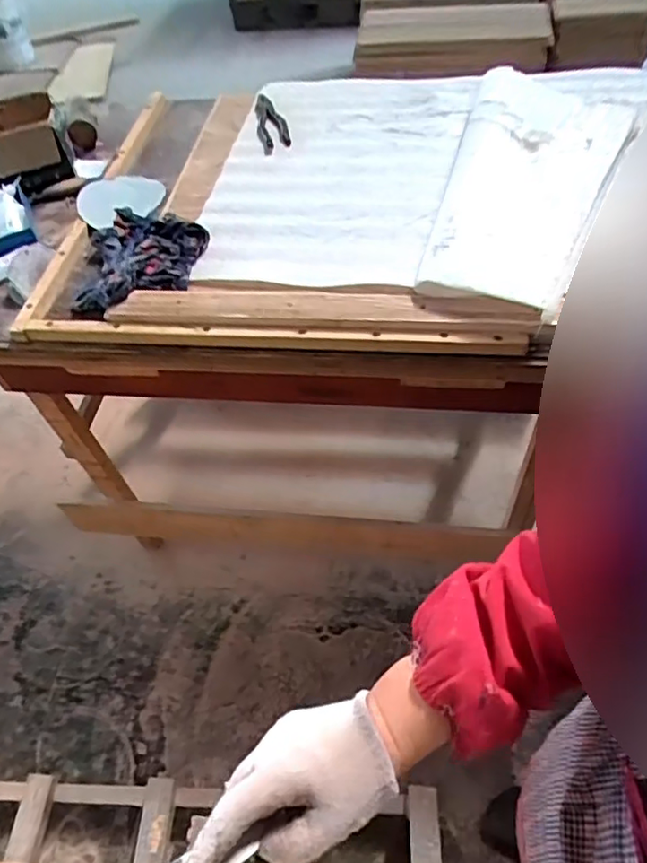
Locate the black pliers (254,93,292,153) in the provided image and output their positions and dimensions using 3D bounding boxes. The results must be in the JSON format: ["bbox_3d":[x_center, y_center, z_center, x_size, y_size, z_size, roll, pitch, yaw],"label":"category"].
[{"bbox_3d":[-0.106,-0.606,1.153,0.056,0.027,0.196,-13,53,-6],"label":"black pliers"}]

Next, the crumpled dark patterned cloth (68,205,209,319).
[{"bbox_3d":[-0.279,-0.267,0.902,0.201,0.055,0.235,-4,54,5],"label":"crumpled dark patterned cloth"}]

